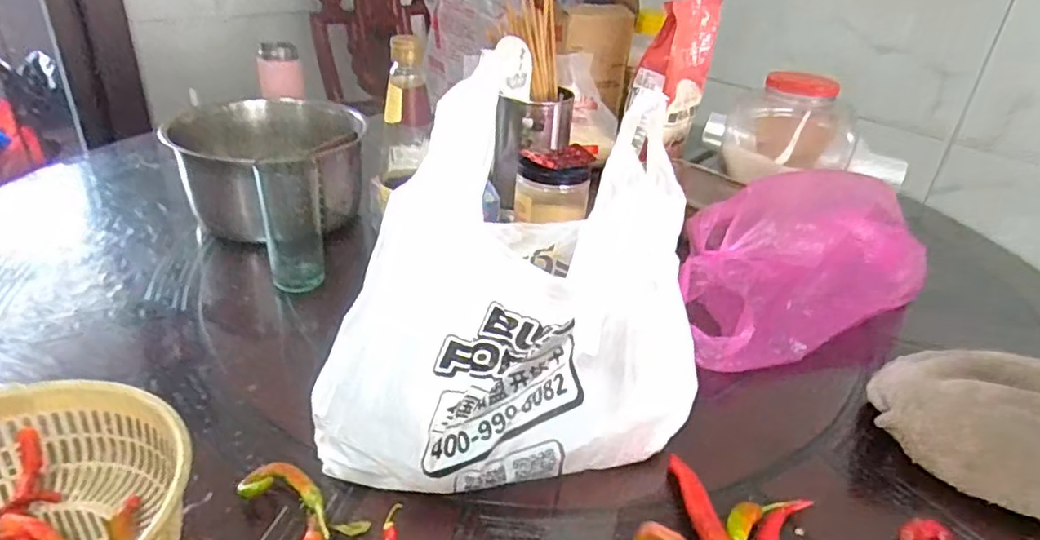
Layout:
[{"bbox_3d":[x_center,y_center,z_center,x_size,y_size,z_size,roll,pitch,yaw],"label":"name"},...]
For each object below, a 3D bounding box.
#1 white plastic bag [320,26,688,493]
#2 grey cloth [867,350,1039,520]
[{"bbox_3d":[-0.005,0.018,0.435,0.273,0.258,0.127,-7,32,-18],"label":"white plastic bag"},{"bbox_3d":[0.407,0.135,0.496,0.234,0.070,0.142,24,36,30],"label":"grey cloth"}]

